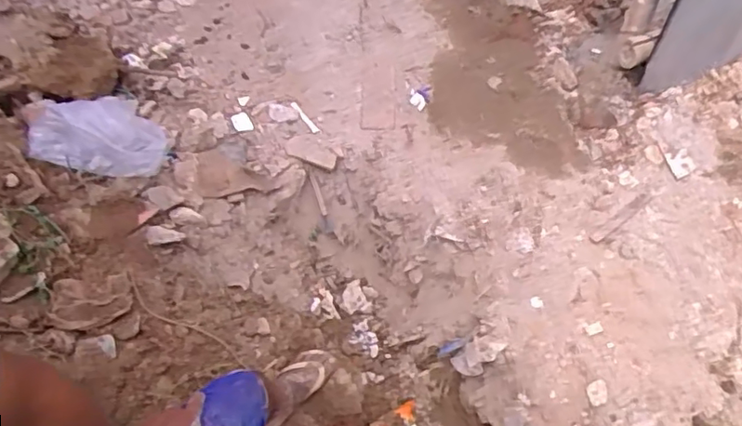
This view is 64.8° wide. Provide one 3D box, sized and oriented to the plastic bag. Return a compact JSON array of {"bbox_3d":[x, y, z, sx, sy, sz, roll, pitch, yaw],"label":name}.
[{"bbox_3d":[-0.593,-0.180,1.303,0.269,0.137,0.153,10,24,-14],"label":"plastic bag"}]

